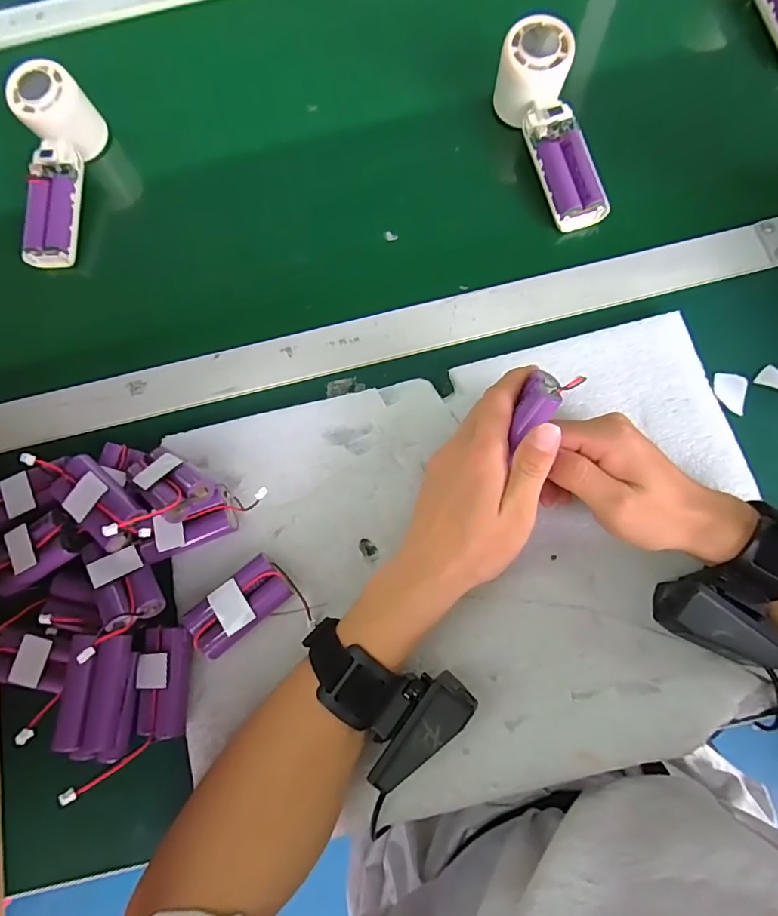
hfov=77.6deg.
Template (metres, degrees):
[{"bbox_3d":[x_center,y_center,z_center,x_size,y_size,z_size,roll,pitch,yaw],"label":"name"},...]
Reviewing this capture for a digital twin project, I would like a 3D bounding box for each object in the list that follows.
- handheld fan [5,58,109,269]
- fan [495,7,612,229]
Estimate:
[{"bbox_3d":[-0.292,-0.248,0.426,0.047,0.051,0.163,1,89,2],"label":"handheld fan"},{"bbox_3d":[0.135,-0.269,0.403,0.049,0.045,0.165,-18,89,-3],"label":"fan"}]

